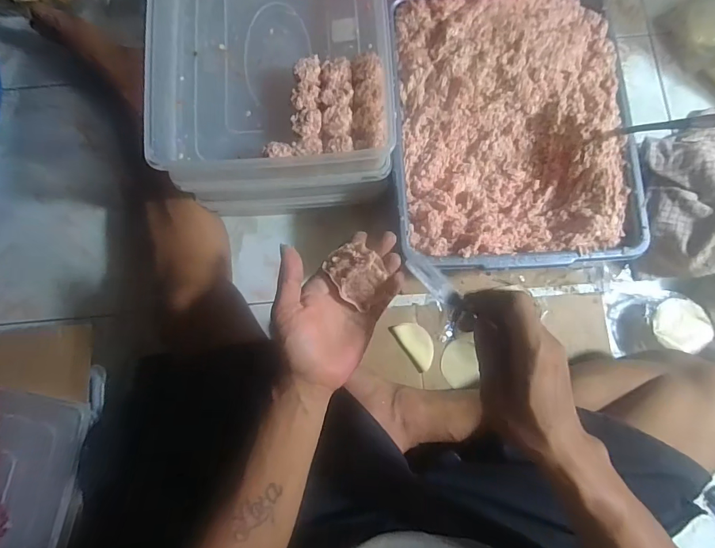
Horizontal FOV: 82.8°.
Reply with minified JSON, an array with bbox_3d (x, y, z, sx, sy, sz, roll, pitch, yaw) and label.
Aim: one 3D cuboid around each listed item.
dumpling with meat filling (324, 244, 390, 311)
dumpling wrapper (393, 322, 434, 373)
[{"bbox_3d":[-0.003,-0.001,0.407,0.047,0.018,0.063,-41,82,-6],"label":"dumpling with meat filling"},{"bbox_3d":[0.090,0.102,0.600,0.039,0.004,0.076,-34,81,-5],"label":"dumpling wrapper"}]

